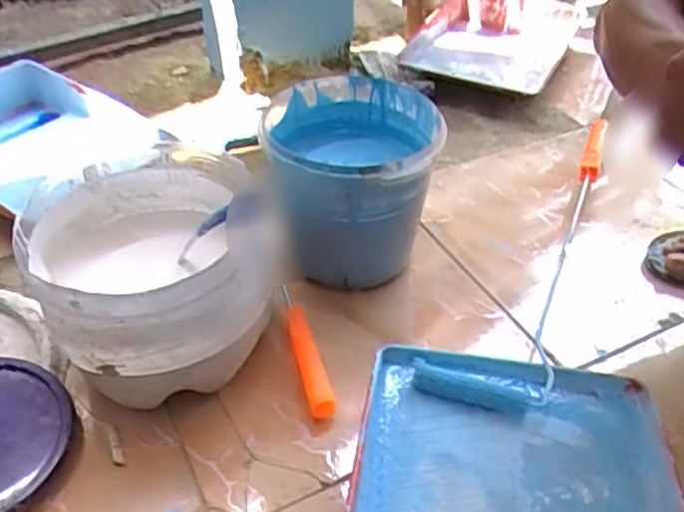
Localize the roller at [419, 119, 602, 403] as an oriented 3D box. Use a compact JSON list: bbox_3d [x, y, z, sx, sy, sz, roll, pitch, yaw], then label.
[{"bbox_3d":[0.249,-0.021,0.837,0.127,0.073,0.592,18,45,18],"label":"roller"}]

